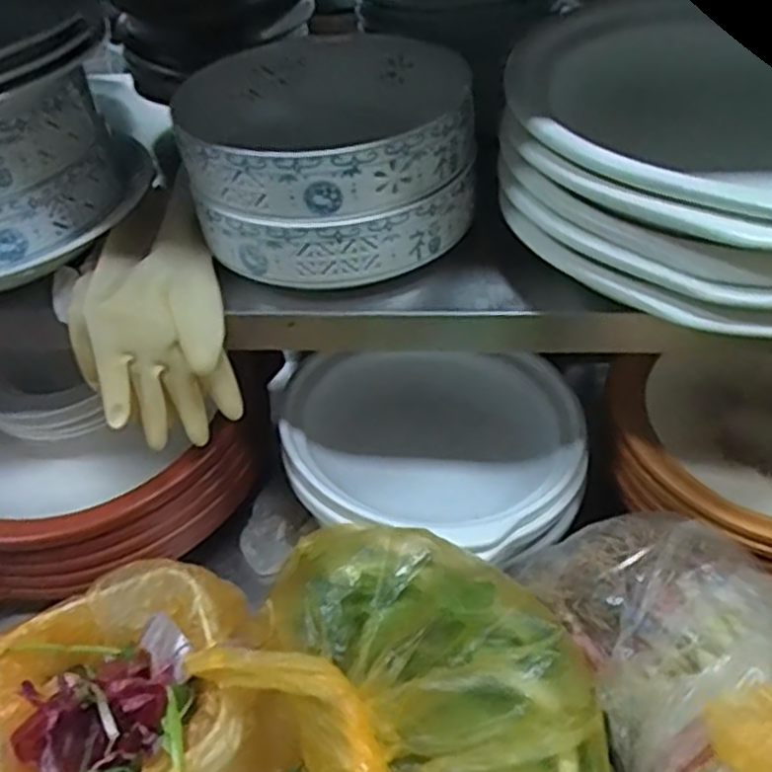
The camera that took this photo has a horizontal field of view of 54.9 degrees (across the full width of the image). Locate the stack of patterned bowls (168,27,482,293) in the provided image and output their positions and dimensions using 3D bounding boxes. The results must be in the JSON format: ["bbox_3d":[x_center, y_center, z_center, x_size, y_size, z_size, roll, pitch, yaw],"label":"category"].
[{"bbox_3d":[-0.049,-0.209,0.668,0.248,0.113,0.258,-4,42,1],"label":"stack of patterned bowls"}]

